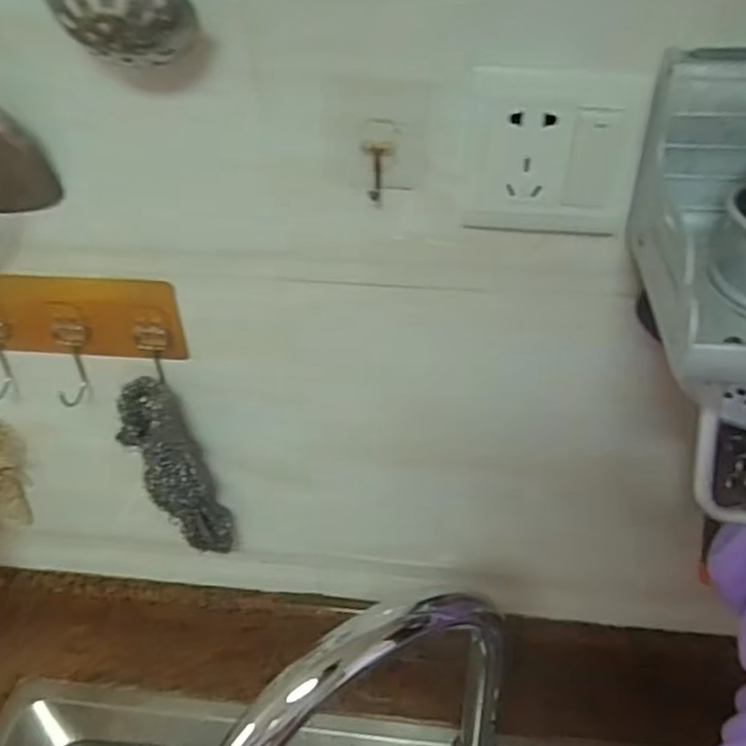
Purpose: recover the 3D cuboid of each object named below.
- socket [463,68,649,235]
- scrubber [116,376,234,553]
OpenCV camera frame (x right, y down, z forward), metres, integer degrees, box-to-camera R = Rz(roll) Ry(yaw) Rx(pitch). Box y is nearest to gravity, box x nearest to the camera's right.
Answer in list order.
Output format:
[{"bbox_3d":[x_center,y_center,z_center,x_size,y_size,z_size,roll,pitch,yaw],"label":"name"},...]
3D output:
[{"bbox_3d":[0.094,-0.113,0.369,0.086,0.084,0.010,9,39,13],"label":"socket"},{"bbox_3d":[-0.150,0.077,0.538,0.060,0.170,0.043,-15,40,-17],"label":"scrubber"}]

